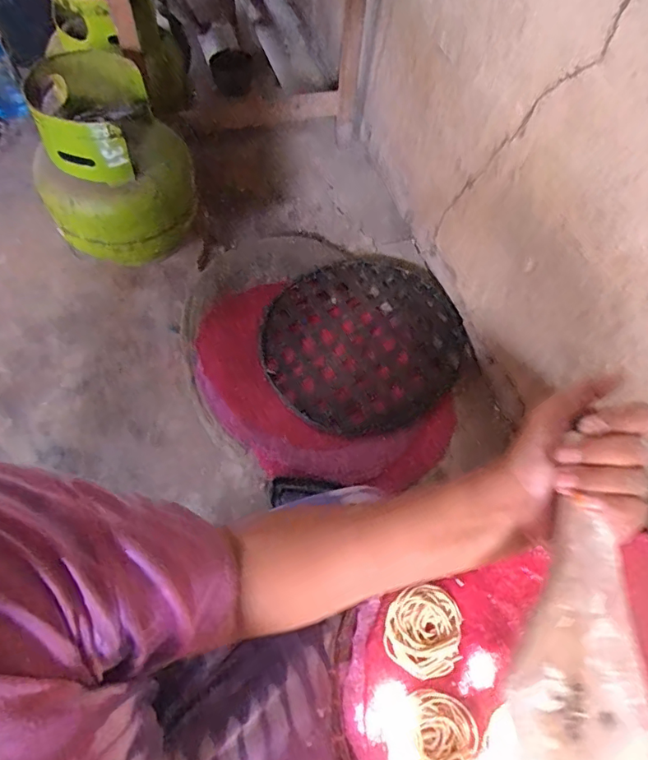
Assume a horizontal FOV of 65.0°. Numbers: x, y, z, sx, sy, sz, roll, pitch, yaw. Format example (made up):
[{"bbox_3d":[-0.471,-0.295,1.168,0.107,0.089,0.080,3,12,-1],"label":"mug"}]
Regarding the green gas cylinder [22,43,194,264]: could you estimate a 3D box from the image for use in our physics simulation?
[{"bbox_3d":[-0.360,-0.362,0.823,0.224,0.279,0.241,2,62,-3],"label":"green gas cylinder"}]

